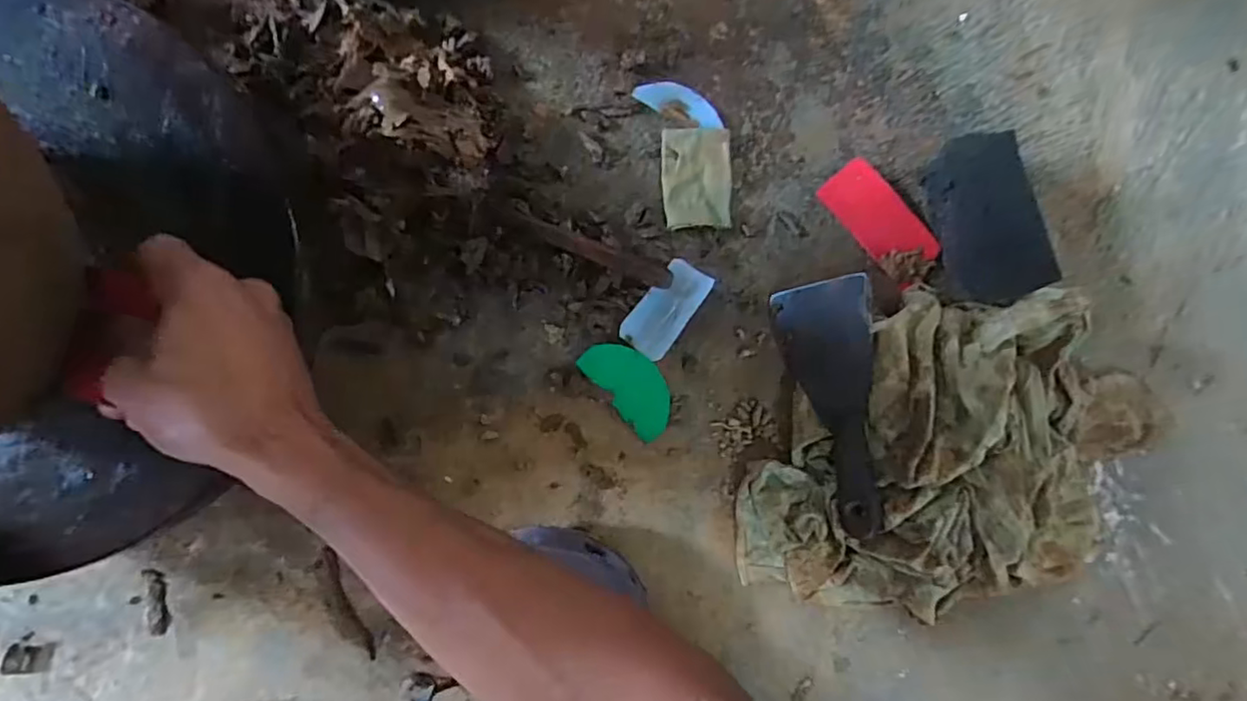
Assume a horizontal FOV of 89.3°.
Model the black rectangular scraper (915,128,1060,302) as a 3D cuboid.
[{"bbox_3d":[0.272,-0.098,0.477,0.069,0.023,0.125,-18,103,35],"label":"black rectangular scraper"}]

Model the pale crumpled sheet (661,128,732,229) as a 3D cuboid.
[{"bbox_3d":[0.057,-0.133,0.487,0.052,0.010,0.074,-1,91,-7],"label":"pale crumpled sheet"}]

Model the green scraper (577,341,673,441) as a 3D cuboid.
[{"bbox_3d":[0.007,0.027,0.481,0.043,0.004,0.084,-41,95,0],"label":"green scraper"}]

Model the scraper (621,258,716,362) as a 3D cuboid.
[{"bbox_3d":[0.032,-0.031,0.476,0.040,0.004,0.074,37,92,21],"label":"scraper"}]

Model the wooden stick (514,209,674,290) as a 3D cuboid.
[{"bbox_3d":[-0.022,-0.073,0.469,0.122,0.018,0.017,20,88,-7],"label":"wooden stick"}]

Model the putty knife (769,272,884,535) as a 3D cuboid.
[{"bbox_3d":[0.156,0.041,0.483,0.071,0.020,0.186,-4,87,34],"label":"putty knife"}]

